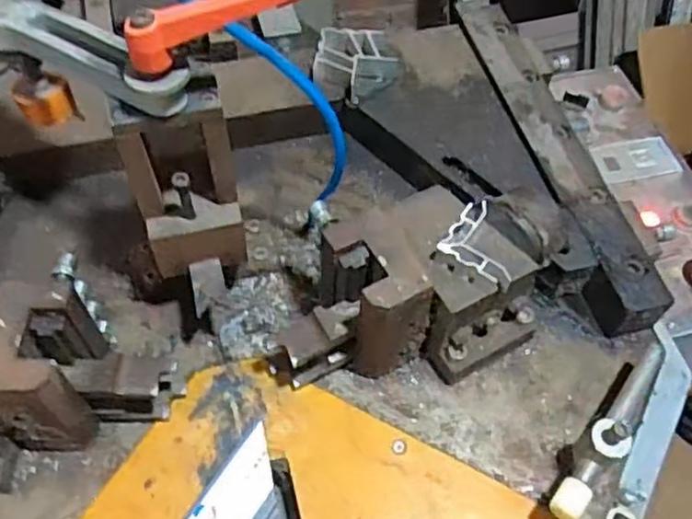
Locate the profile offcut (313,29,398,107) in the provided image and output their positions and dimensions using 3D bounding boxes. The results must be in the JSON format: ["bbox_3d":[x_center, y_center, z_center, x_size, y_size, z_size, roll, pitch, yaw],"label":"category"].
[{"bbox_3d":[0.010,-0.191,0.690,0.079,0.030,0.072,2,58,-2],"label":"profile offcut"}]

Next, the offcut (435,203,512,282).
[{"bbox_3d":[0.106,-0.011,0.525,0.057,0.015,0.056,33,62,17],"label":"offcut"}]

